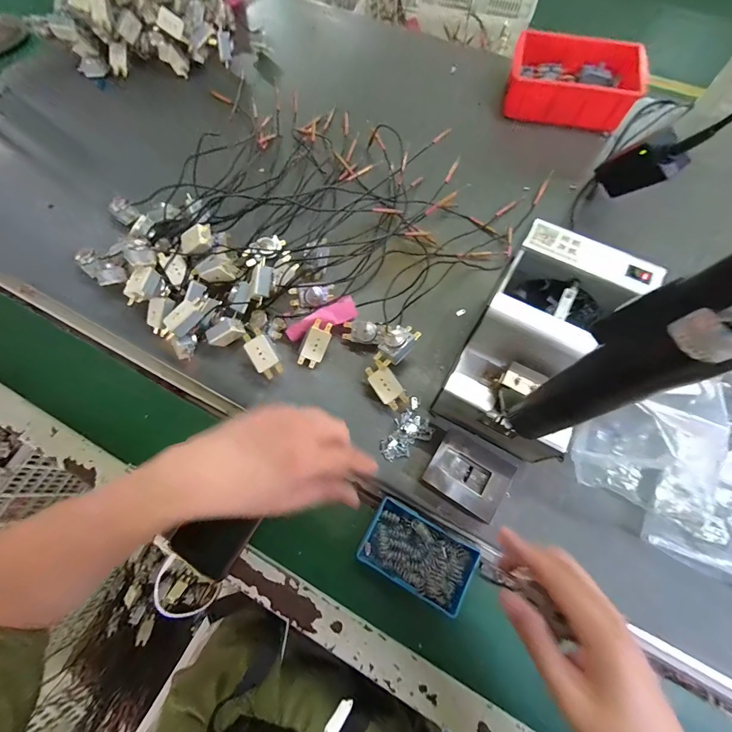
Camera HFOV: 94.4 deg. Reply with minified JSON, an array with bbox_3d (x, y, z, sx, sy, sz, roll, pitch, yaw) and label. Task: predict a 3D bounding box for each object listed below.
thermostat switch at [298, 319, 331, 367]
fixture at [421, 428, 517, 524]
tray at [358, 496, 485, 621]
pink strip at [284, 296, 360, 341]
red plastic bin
[{"bbox_3d":[-0.064,-0.028,0.424,0.030,0.022,0.059,20,99,-16],"label":"thermostat switch"},{"bbox_3d":[0.110,0.119,0.372,0.079,0.032,0.065,30,73,11],"label":"fixture"},{"bbox_3d":[0.056,0.203,0.367,0.115,0.023,0.069,28,73,11],"label":"tray"},{"bbox_3d":[-0.054,-0.062,0.425,0.097,0.024,0.033,-27,71,-22],"label":"pink strip"},{"bbox_3d":[0.343,-0.477,0.568,0.196,0.063,0.133,13,70,6],"label":"red plastic bin"}]

